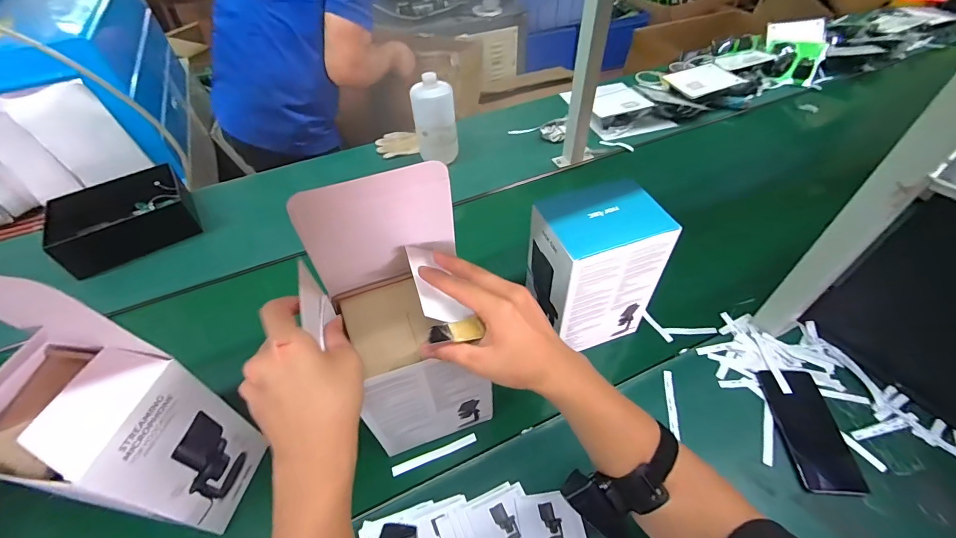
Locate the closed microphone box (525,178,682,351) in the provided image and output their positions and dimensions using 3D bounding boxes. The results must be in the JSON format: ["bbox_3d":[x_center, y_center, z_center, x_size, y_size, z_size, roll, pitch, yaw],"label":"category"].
[{"bbox_3d":[0.166,0.007,0.584,0.158,0.216,0.115,-13,50,-11],"label":"closed microphone box"}]

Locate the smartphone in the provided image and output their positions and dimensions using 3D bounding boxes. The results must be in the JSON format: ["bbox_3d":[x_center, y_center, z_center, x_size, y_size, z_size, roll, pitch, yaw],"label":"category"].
[{"bbox_3d":[0.444,0.212,0.537,0.074,0.012,0.158,4,48,4],"label":"smartphone"}]

